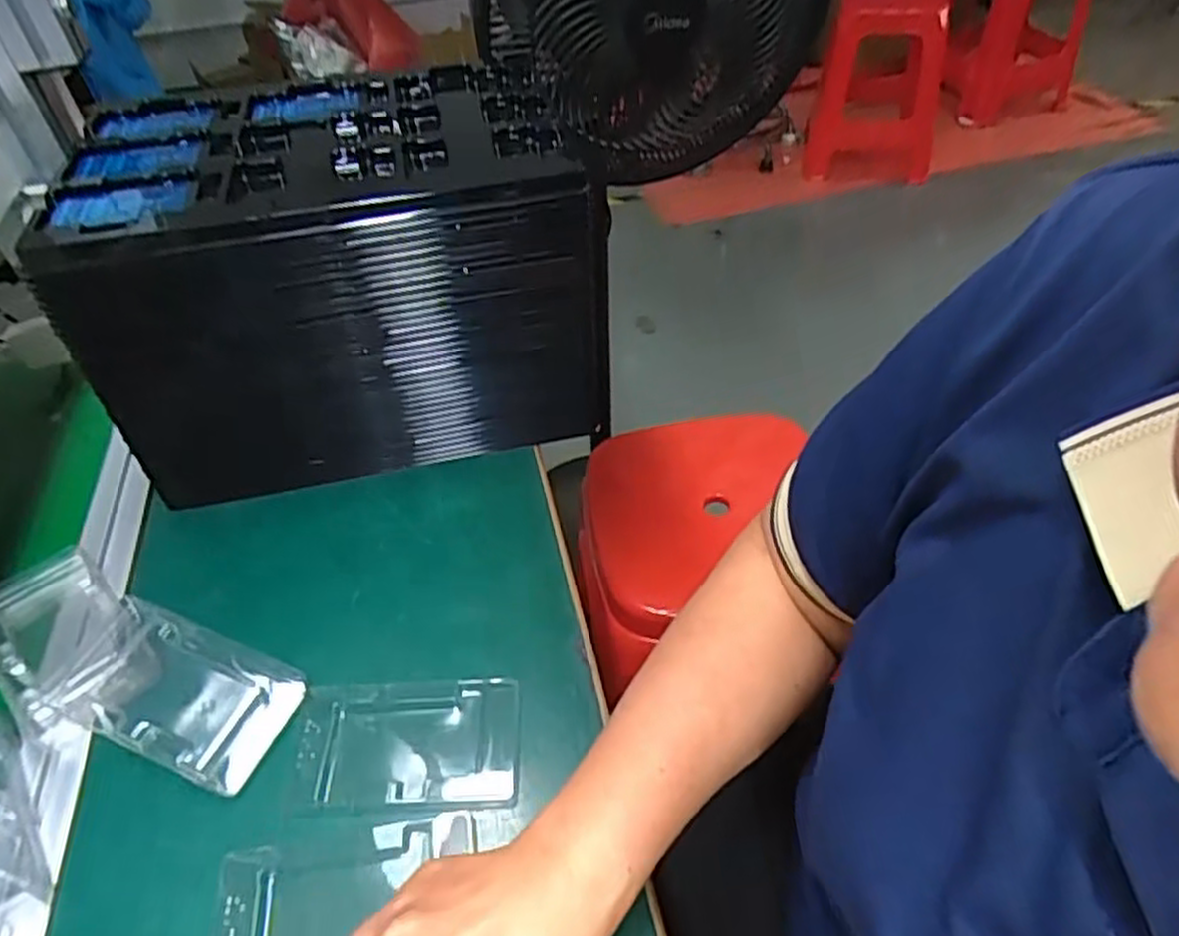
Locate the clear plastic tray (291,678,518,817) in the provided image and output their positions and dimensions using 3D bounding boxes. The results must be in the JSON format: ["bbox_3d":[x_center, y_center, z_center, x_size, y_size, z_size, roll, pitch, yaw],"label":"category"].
[{"bbox_3d":[-0.105,0.158,0.443,0.126,0.004,0.075,-2,46,-1],"label":"clear plastic tray"}]

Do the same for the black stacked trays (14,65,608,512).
[{"bbox_3d":[-0.179,-0.152,0.601,0.330,0.214,0.226,-9,47,-8],"label":"black stacked trays"}]

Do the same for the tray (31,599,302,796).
[{"bbox_3d":[-0.250,0.130,0.460,0.141,0.024,0.076,14,48,14],"label":"tray"}]

